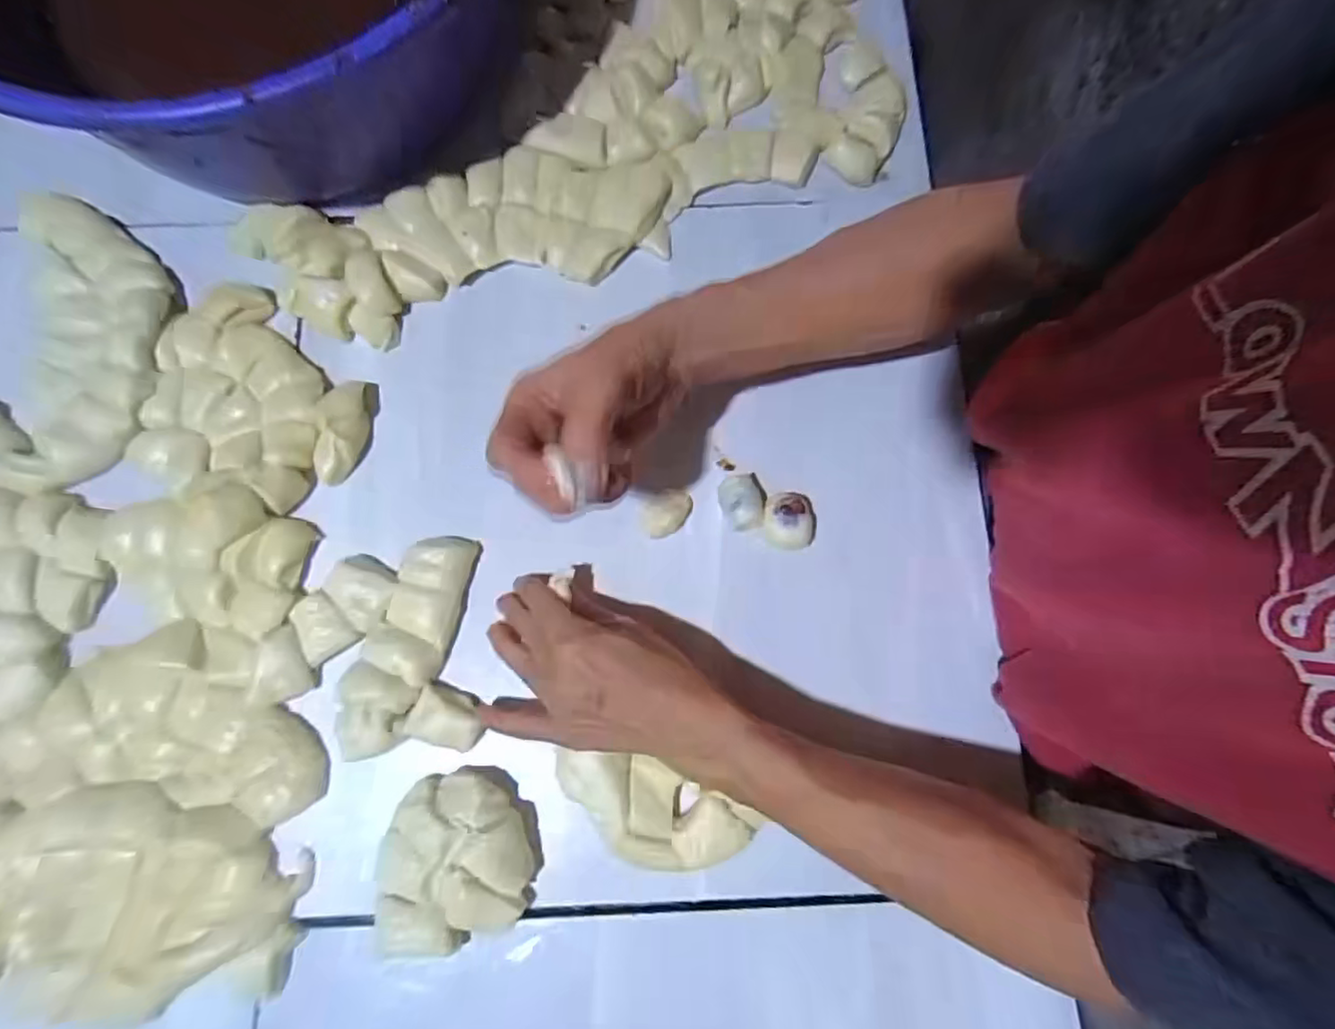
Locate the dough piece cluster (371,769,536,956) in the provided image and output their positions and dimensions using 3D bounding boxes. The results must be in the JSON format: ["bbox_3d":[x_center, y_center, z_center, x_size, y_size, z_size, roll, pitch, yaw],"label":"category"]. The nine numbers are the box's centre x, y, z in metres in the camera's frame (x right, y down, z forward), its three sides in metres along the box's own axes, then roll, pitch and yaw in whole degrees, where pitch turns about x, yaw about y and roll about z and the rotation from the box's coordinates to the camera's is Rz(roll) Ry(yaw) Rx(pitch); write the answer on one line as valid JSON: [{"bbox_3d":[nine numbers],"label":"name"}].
[{"bbox_3d":[-0.133,0.212,0.386,0.094,0.029,0.097,0,79,-1],"label":"dough piece cluster"}]

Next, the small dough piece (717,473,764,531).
[{"bbox_3d":[0.051,-0.010,0.432,0.029,0.028,0.040,-19,80,-5],"label":"small dough piece"}]

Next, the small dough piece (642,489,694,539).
[{"bbox_3d":[-0.001,-0.002,0.437,0.038,0.010,0.029,-43,83,-8],"label":"small dough piece"}]

